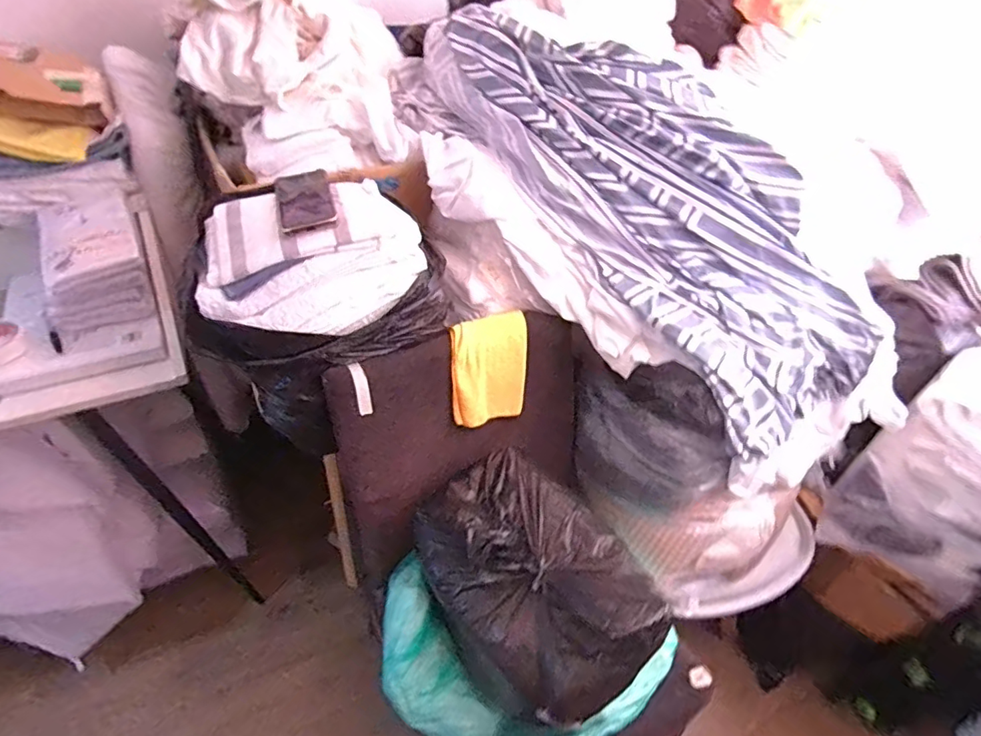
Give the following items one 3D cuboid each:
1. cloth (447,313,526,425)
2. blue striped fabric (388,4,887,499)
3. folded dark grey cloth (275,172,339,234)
[{"bbox_3d":[0.000,0.003,0.863,0.129,0.177,0.034,-8,17,-25],"label":"cloth"},{"bbox_3d":[0.221,-0.263,0.853,1.023,0.286,0.262,46,53,5],"label":"blue striped fabric"},{"bbox_3d":[-0.272,-0.250,0.772,0.079,0.015,0.186,-10,44,-18],"label":"folded dark grey cloth"}]

